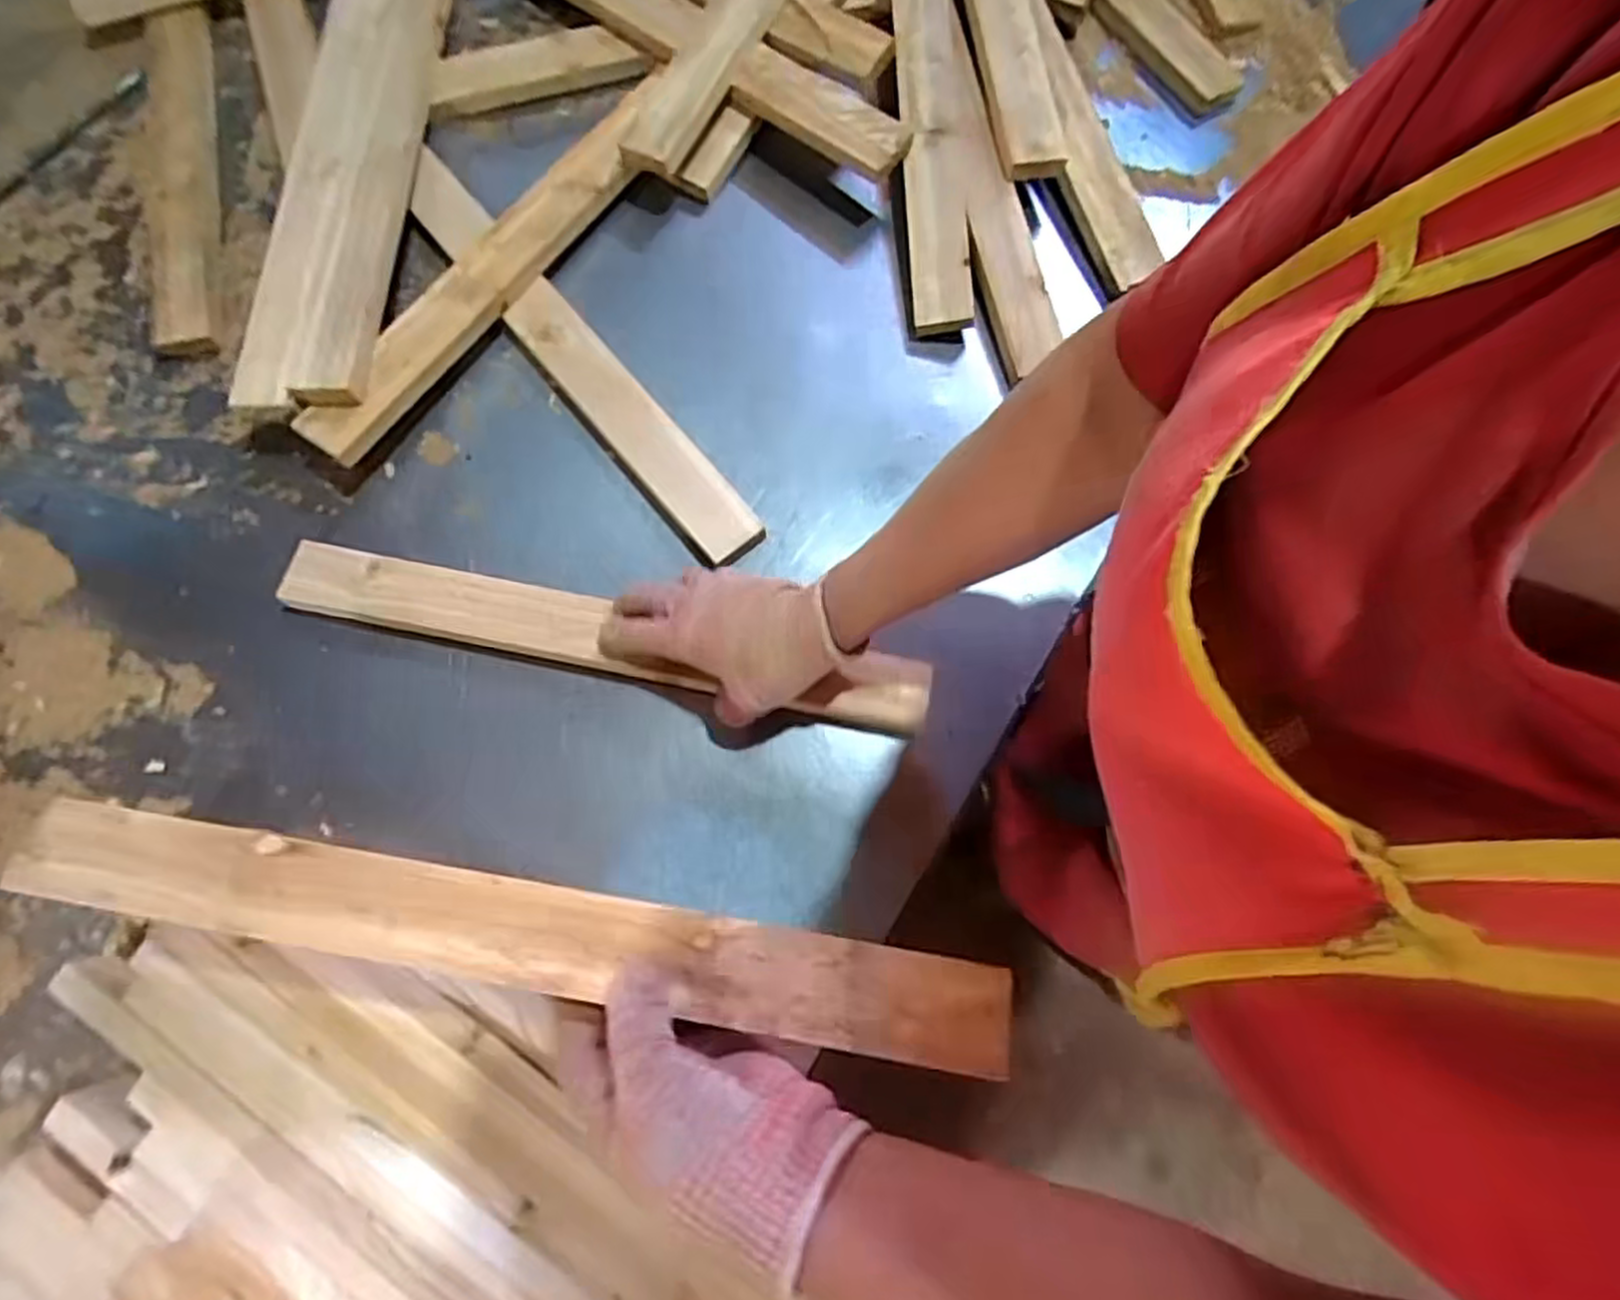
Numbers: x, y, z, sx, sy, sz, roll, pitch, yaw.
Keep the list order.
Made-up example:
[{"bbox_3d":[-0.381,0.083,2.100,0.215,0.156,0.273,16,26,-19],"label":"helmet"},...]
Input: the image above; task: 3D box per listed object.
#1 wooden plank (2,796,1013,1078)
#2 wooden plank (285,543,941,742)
[{"bbox_3d":[-0.155,0.139,0.385,0.502,0.014,0.048,9,74,4],"label":"wooden plank"},{"bbox_3d":[-0.157,-0.013,0.573,0.491,0.029,0.054,12,74,4],"label":"wooden plank"}]

